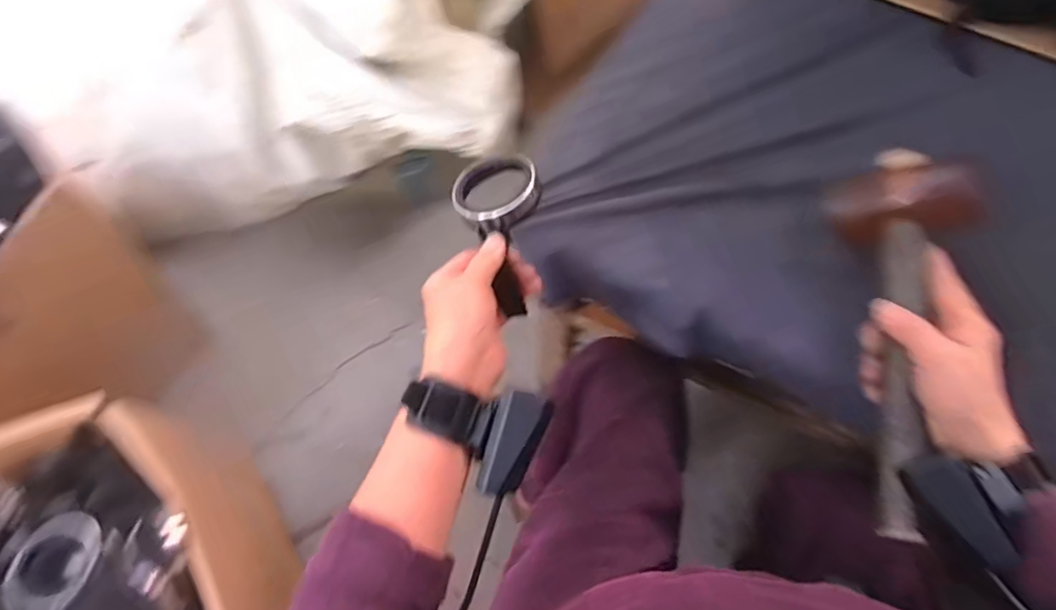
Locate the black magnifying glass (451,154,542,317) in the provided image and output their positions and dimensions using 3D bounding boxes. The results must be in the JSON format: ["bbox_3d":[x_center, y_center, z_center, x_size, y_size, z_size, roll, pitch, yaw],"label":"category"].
[{"bbox_3d":[-0.021,-0.058,0.472,0.068,0.043,0.132,-9,88,-5],"label":"black magnifying glass"}]

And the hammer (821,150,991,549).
[{"bbox_3d":[0.273,0.016,0.422,0.096,0.043,0.291,11,73,5],"label":"hammer"}]

